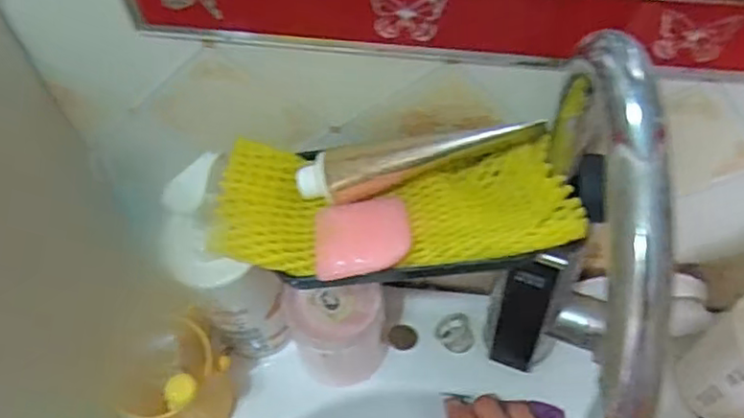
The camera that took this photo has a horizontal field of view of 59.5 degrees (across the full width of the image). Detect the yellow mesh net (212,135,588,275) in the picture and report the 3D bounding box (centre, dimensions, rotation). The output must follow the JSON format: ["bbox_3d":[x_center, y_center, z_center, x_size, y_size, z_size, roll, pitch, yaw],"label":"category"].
[{"bbox_3d":[0.014,-0.004,0.406,0.217,0.044,0.089,3,58,2],"label":"yellow mesh net"}]

